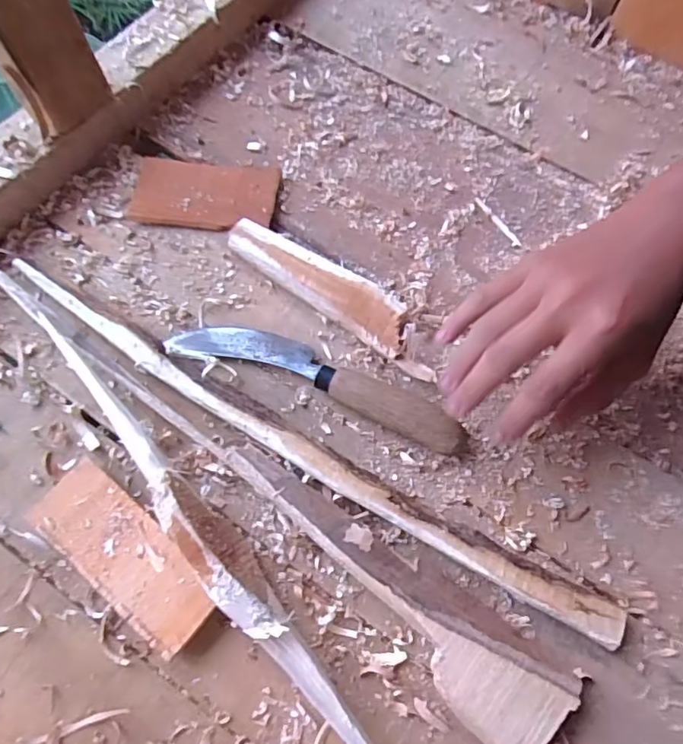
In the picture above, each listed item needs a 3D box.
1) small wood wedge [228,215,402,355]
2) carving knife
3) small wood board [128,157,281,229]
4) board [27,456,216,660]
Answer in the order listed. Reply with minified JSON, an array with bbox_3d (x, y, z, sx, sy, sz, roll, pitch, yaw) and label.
[{"bbox_3d":[-0.016,-0.061,0.375,0.140,0.020,0.036,33,73,13],"label":"small wood wedge"},{"bbox_3d":[-0.017,0.001,0.350,0.199,0.021,0.037,21,70,8],"label":"carving knife"},{"bbox_3d":[-0.103,-0.135,0.408,0.104,0.011,0.061,3,69,2],"label":"small wood board"},{"bbox_3d":[-0.121,0.103,0.308,0.115,0.016,0.046,36,73,14],"label":"board"}]

